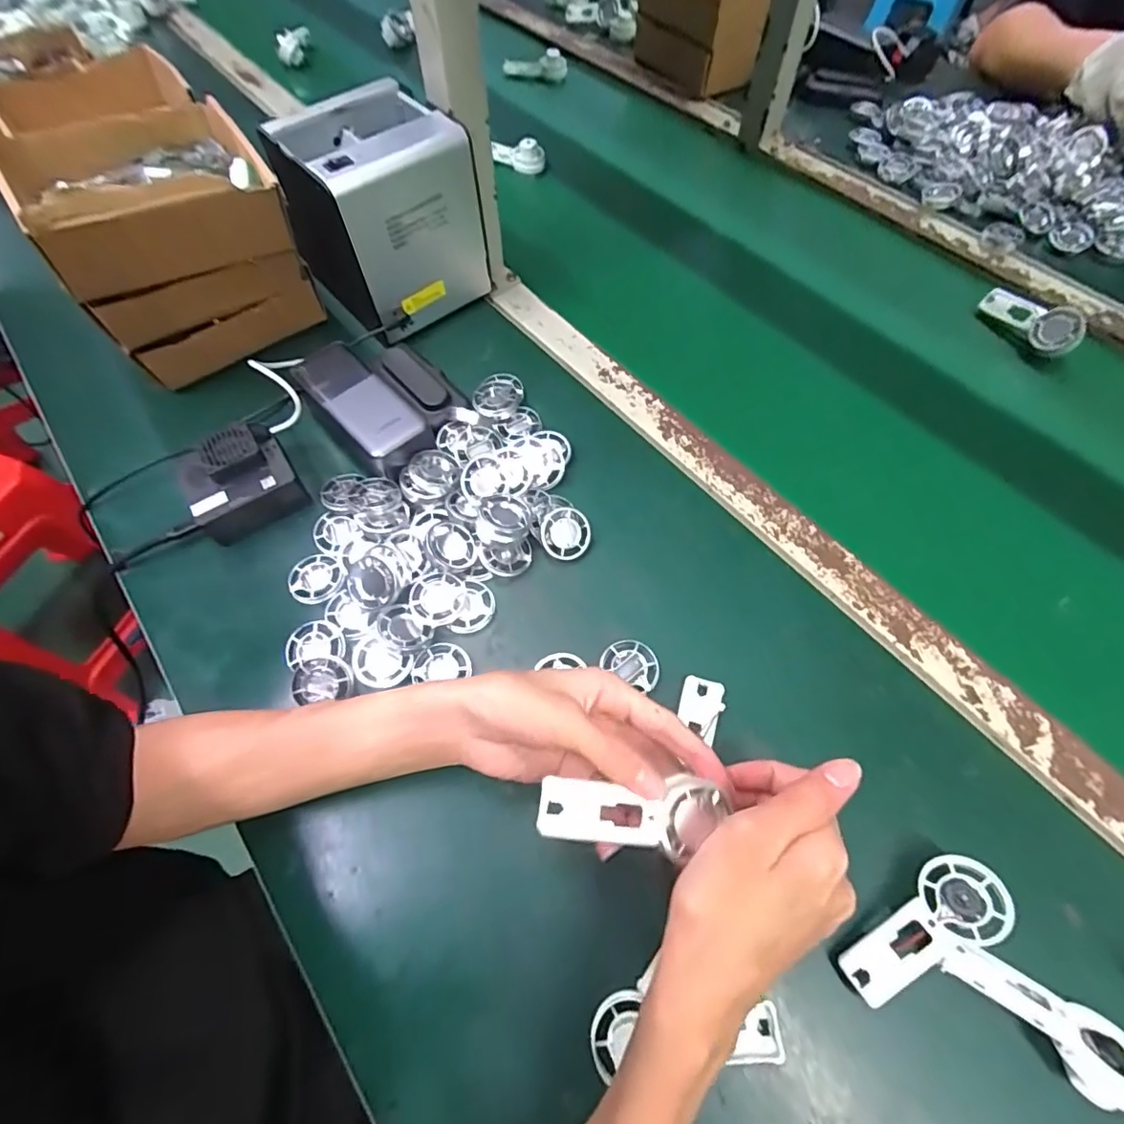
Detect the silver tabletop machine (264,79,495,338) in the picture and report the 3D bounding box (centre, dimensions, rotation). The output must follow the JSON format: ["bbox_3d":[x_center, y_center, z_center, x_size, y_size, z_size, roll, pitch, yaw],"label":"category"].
[{"bbox_3d":[-0.163,-0.305,0.497,0.150,0.149,0.118,-36,66,-17],"label":"silver tabletop machine"}]

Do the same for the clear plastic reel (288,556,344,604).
[{"bbox_3d":[-0.183,0.012,0.410,0.040,0.009,0.038,-18,62,-8],"label":"clear plastic reel"}]

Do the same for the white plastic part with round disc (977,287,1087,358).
[{"bbox_3d":[0.462,-0.239,0.535,0.042,0.017,0.093,-45,55,27],"label":"white plastic part with round disc"}]

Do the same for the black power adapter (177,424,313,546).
[{"bbox_3d":[-0.255,-0.065,0.429,0.079,0.042,0.070,-31,65,-14],"label":"black power adapter"}]

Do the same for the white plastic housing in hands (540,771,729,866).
[{"bbox_3d":[0.035,0.119,0.255,0.091,0.019,0.033,7,61,-12],"label":"white plastic housing in hands"}]

